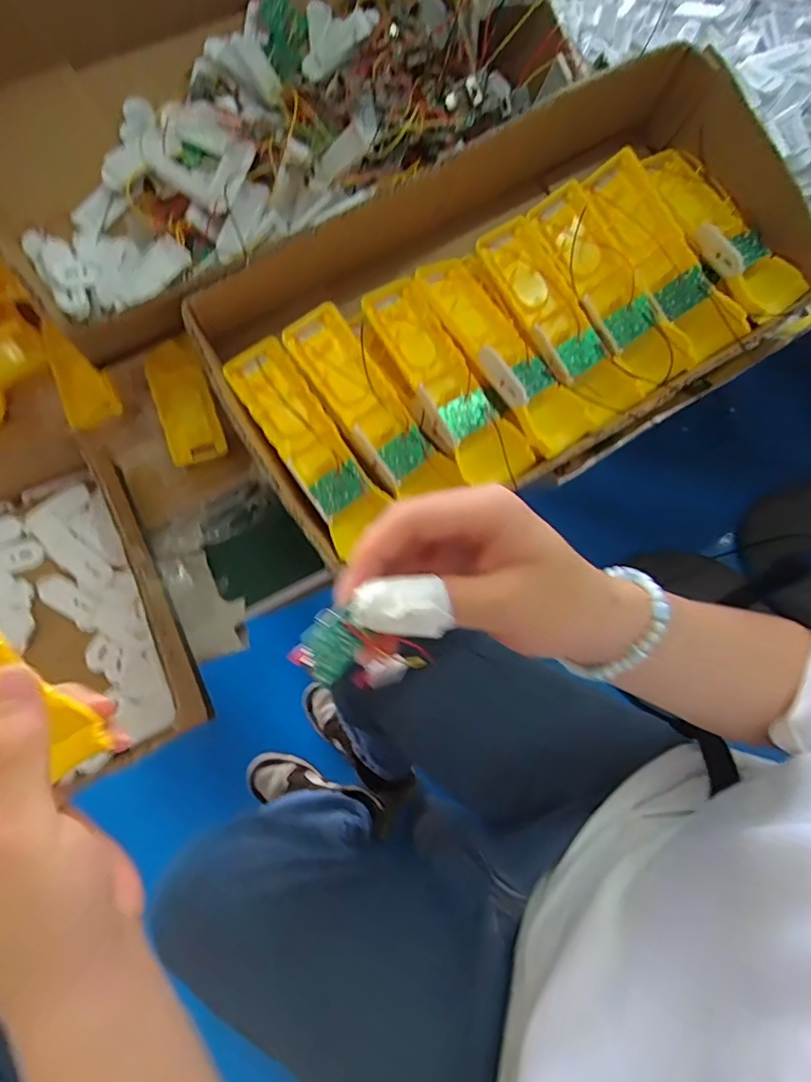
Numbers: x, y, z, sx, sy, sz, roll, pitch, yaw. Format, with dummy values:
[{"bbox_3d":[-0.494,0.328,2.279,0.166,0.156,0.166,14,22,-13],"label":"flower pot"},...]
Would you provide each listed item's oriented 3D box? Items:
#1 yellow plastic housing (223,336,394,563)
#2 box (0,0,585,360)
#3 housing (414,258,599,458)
[{"bbox_3d":[-0.065,-0.068,0.371,0.045,0.026,0.148,-32,86,-12],"label":"yellow plastic housing"},{"bbox_3d":[-0.098,-0.324,0.396,0.421,0.145,0.247,-35,84,-9],"label":"box"},{"bbox_3d":[0.067,-0.135,0.393,0.052,0.043,0.166,-34,70,-12],"label":"housing"}]

